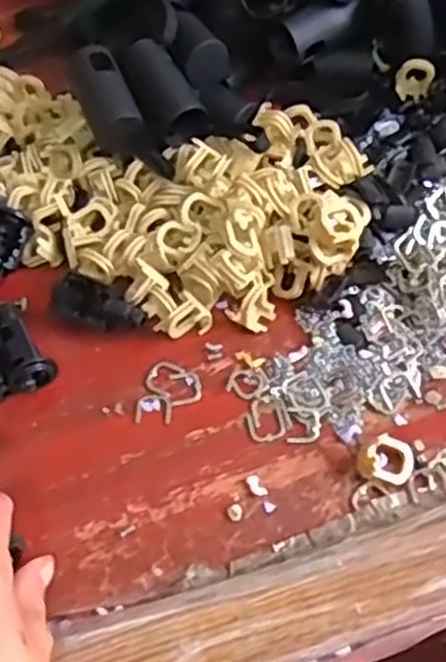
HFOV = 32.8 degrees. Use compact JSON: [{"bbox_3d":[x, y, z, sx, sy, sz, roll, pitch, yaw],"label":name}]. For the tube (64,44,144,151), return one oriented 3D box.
[{"bbox_3d":[-0.075,-0.146,0.468,0.029,0.036,0.070,-23,61,-9],"label":"tube"}]

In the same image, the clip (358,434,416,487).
[{"bbox_3d":[0.083,0.063,0.379,0.026,0.012,0.024,-2,60,3],"label":"clip"}]

